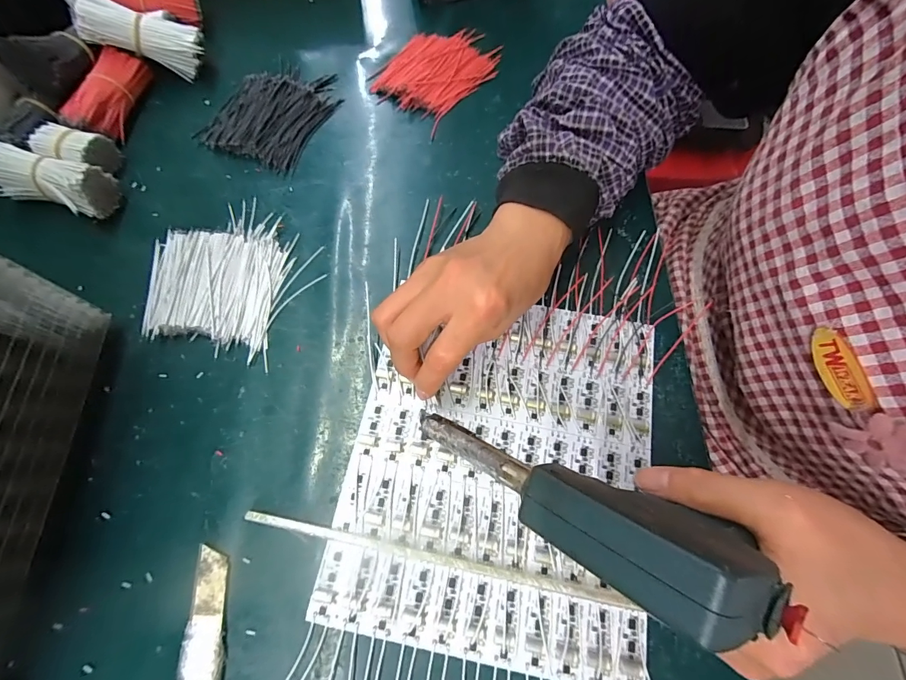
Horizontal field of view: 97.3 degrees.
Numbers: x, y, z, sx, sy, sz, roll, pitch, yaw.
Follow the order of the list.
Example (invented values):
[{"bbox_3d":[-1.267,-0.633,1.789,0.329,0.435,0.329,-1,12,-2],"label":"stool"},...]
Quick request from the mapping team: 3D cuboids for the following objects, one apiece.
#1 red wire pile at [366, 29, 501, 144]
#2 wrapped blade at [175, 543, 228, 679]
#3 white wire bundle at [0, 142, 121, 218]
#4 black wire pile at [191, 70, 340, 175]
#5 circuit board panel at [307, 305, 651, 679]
[{"bbox_3d":[-0.016,-0.269,0.393,0.091,0.016,0.122,37,73,12],"label":"red wire pile"},{"bbox_3d":[-0.141,0.174,0.223,0.025,0.010,0.101,-4,69,-2],"label":"wrapped blade"},{"bbox_3d":[-0.321,-0.125,0.321,0.087,0.039,0.038,9,69,3],"label":"white wire bundle"},{"bbox_3d":[-0.168,-0.214,0.372,0.094,0.014,0.114,22,70,7],"label":"black wire pile"},{"bbox_3d":[0.031,0.078,0.267,0.191,0.008,0.224,10,69,3],"label":"circuit board panel"}]

